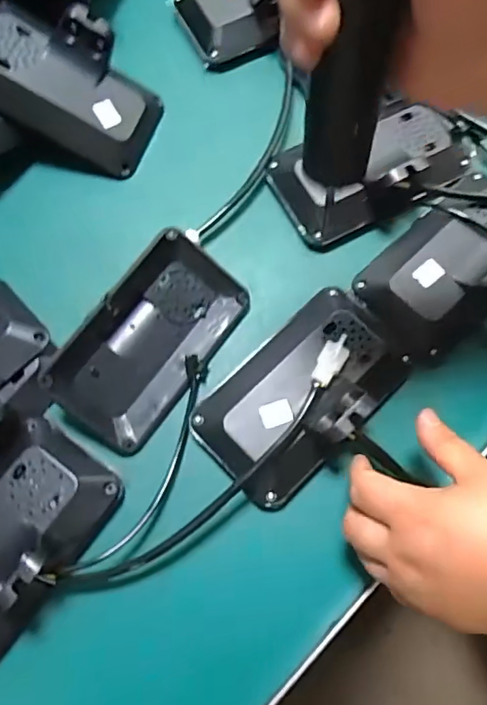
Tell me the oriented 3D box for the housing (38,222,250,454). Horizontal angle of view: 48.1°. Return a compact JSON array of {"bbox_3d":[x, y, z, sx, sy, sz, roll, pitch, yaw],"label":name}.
[{"bbox_3d":[-0.071,-0.011,0.413,0.090,0.045,0.159,36,77,11],"label":"housing"}]

